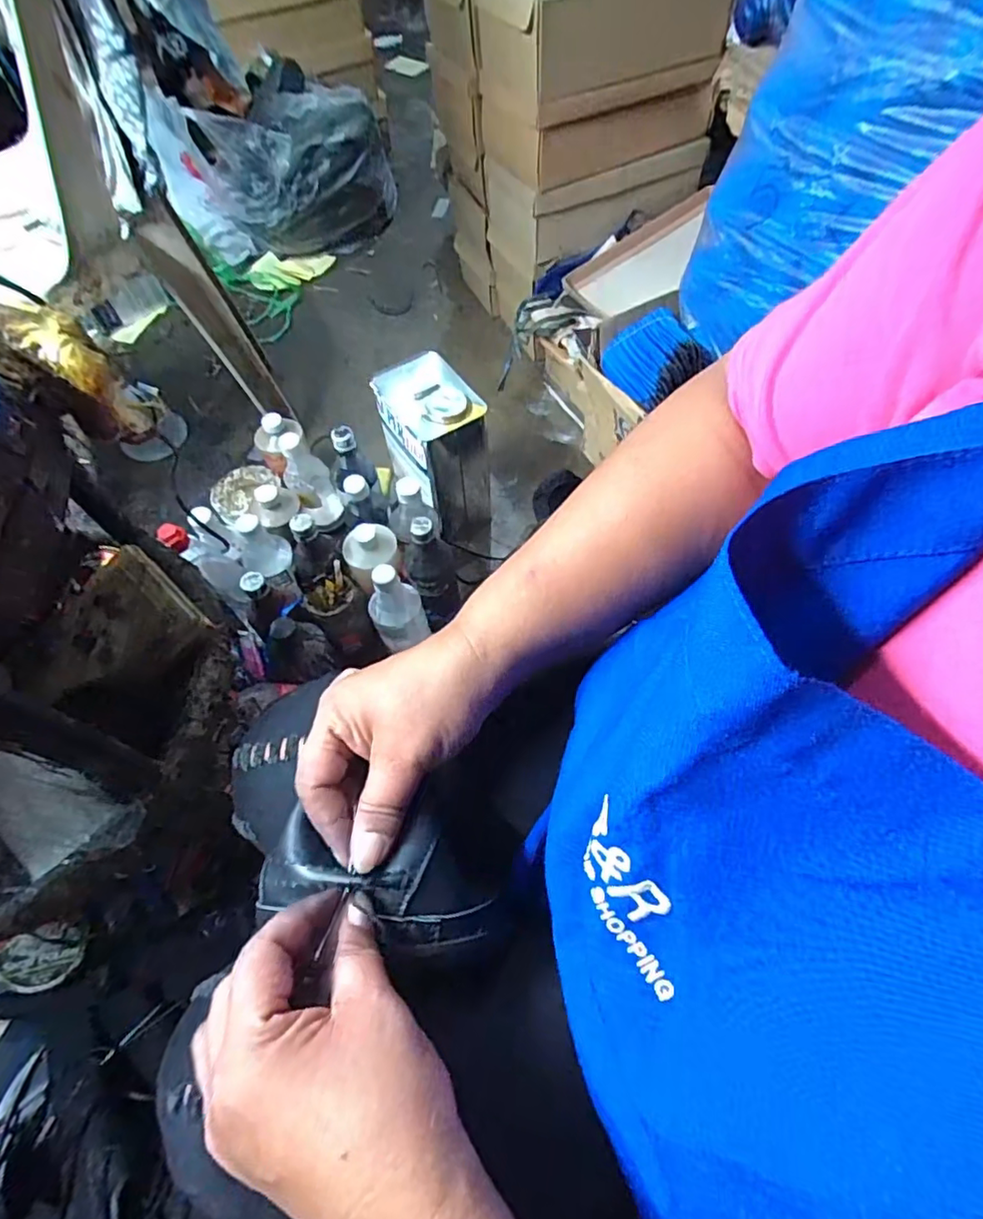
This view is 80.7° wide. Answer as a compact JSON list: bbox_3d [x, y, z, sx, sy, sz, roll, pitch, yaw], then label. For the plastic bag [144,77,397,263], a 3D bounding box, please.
[{"bbox_3d":[-0.471,-0.987,1.295,0.481,0.259,0.279,-11,61,-4],"label":"plastic bag"}]

